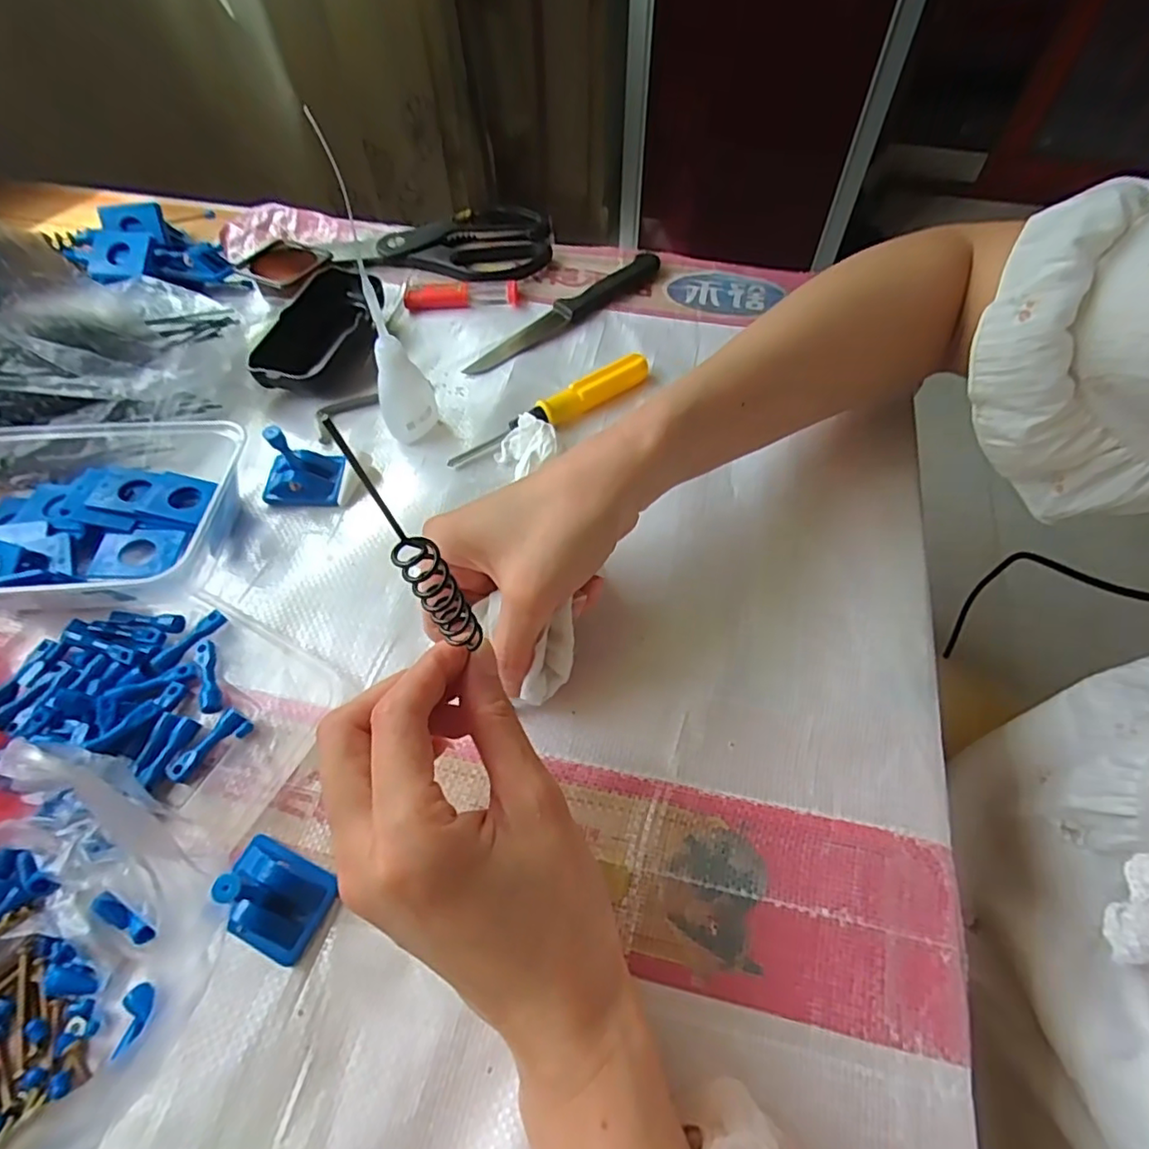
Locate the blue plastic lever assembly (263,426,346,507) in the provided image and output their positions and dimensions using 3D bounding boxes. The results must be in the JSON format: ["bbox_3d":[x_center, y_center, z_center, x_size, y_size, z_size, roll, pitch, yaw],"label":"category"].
[{"bbox_3d":[-0.159,-0.063,0.350,0.044,0.043,0.030,-5,58,-2],"label":"blue plastic lever assembly"}]

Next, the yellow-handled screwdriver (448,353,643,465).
[{"bbox_3d":[-0.013,-0.102,0.384,0.141,0.017,0.016,-32,63,-18],"label":"yellow-handled screwdriver"}]

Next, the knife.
[{"bbox_3d":[-0.004,-0.187,0.440,0.173,0.009,0.024,-41,66,-21],"label":"knife"}]

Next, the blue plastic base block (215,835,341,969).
[{"bbox_3d":[-0.121,0.128,0.246,0.044,0.017,0.034,23,61,14],"label":"blue plastic base block"}]

